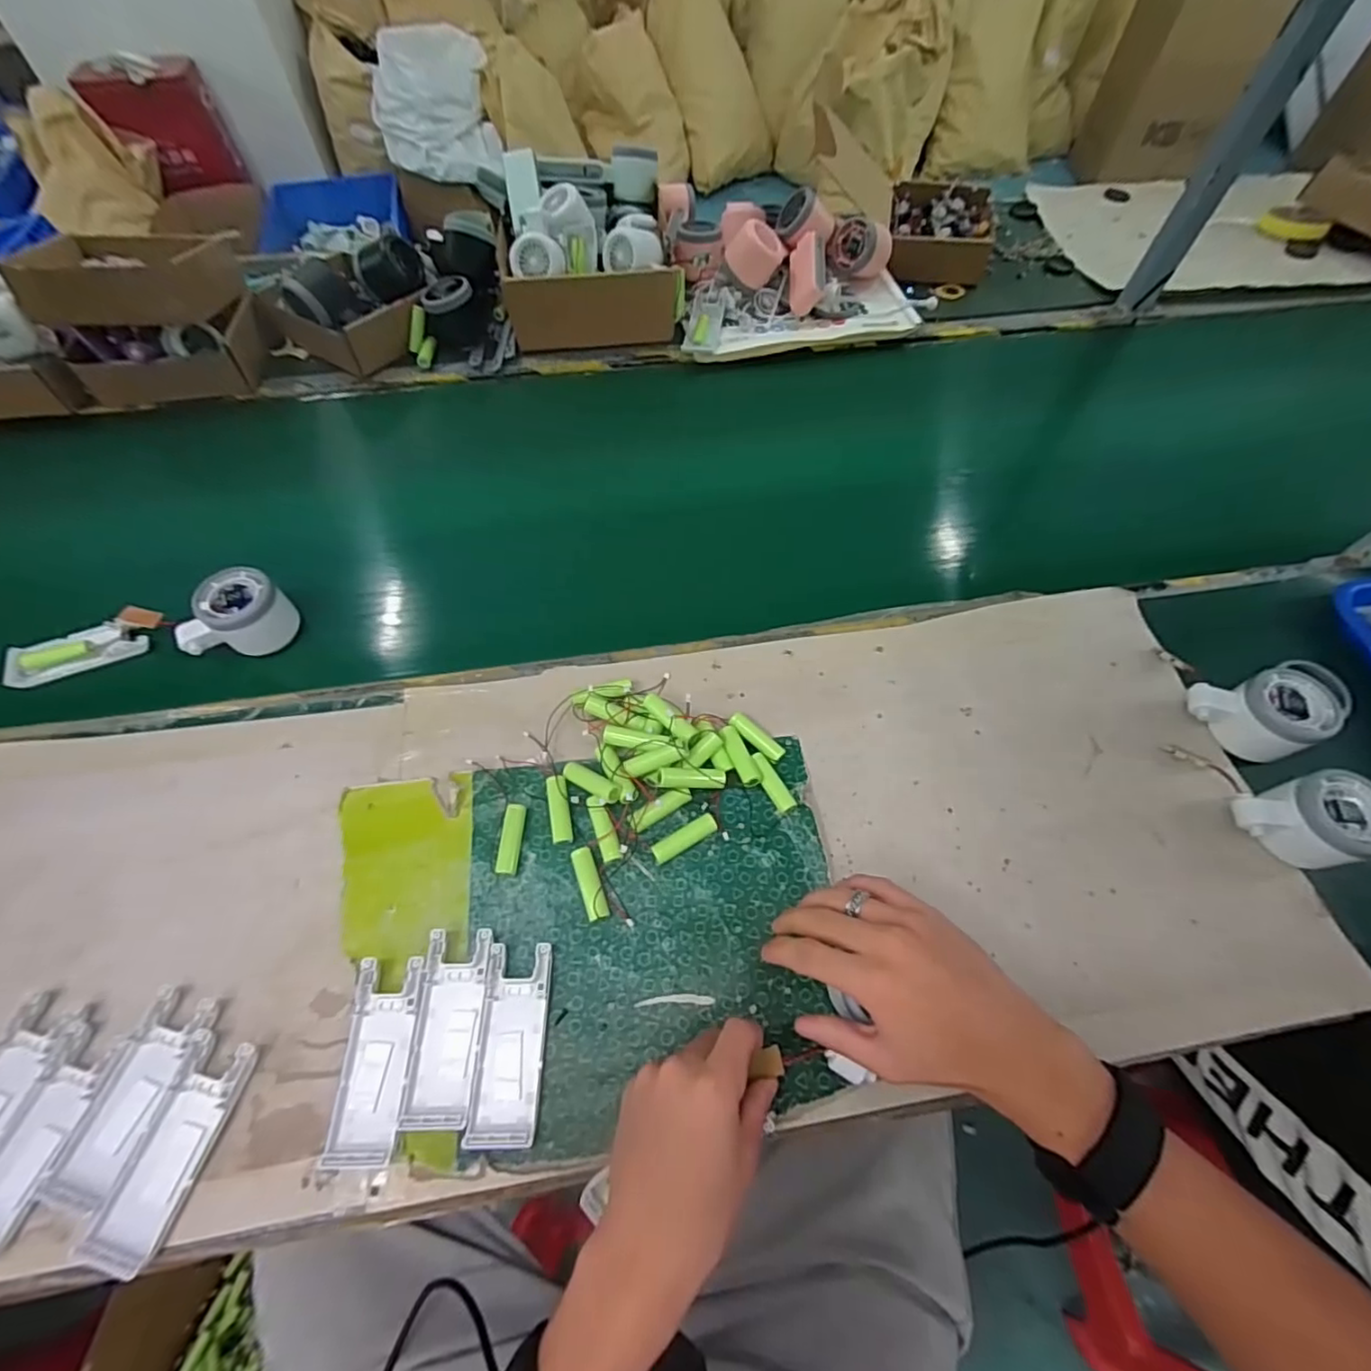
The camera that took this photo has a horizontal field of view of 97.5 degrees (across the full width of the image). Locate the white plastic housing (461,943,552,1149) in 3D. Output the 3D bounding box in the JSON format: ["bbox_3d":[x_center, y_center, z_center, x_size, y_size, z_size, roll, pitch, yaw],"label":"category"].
[{"bbox_3d":[-0.107,0.218,0.369,0.040,0.011,0.104,0,61,-1],"label":"white plastic housing"}]

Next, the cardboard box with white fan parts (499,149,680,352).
[{"bbox_3d":[-0.124,-0.530,0.732,0.200,0.102,0.236,-7,62,-5],"label":"cardboard box with white fan parts"}]

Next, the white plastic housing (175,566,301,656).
[{"bbox_3d":[-0.379,-0.054,0.508,0.054,0.056,0.076,26,64,12],"label":"white plastic housing"}]

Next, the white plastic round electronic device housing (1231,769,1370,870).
[{"bbox_3d":[0.433,0.096,0.419,0.071,0.057,0.059,-10,62,-6],"label":"white plastic round electronic device housing"}]

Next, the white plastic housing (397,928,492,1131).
[{"bbox_3d":[-0.145,0.208,0.369,0.040,0.012,0.104,1,61,-1],"label":"white plastic housing"}]

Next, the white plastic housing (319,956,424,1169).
[{"bbox_3d":[-0.186,0.224,0.363,0.039,0.012,0.104,-1,61,-1],"label":"white plastic housing"}]

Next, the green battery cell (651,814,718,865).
[{"bbox_3d":[-0.001,0.110,0.432,0.050,0.012,0.014,-28,66,-15],"label":"green battery cell"}]

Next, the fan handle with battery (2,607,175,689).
[{"bbox_3d":[-0.507,-0.038,0.512,0.126,0.034,0.038,-21,64,-12],"label":"fan handle with battery"}]

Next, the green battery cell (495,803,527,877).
[{"bbox_3d":[-0.124,0.110,0.430,0.014,0.013,0.049,4,61,1],"label":"green battery cell"}]

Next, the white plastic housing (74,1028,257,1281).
[{"bbox_3d":[-0.289,0.261,0.341,0.041,0.011,0.106,12,62,5],"label":"white plastic housing"}]

